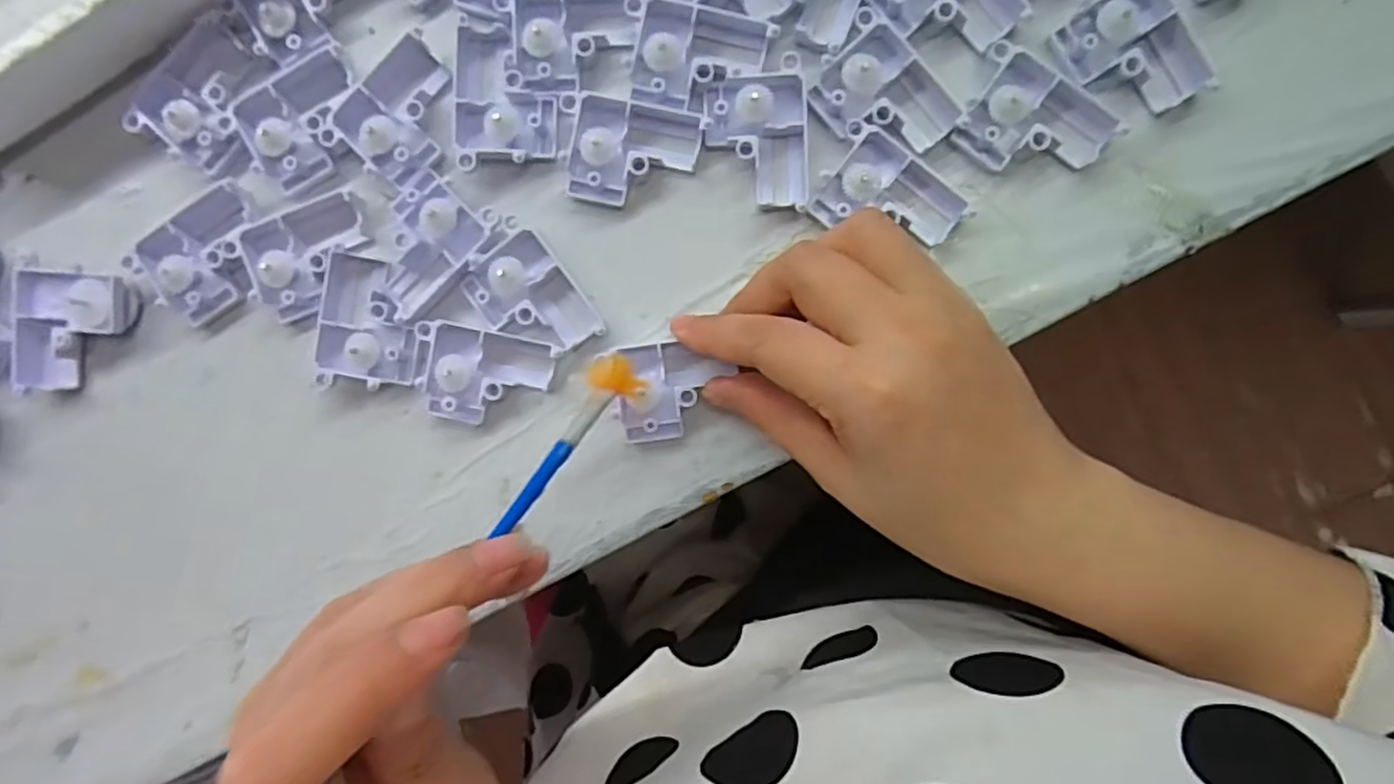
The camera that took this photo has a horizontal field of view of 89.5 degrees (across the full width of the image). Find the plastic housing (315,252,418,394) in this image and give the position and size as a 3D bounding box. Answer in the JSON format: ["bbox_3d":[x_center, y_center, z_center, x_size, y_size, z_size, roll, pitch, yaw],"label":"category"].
[{"bbox_3d":[-0.121,-0.025,0.260,0.035,0.014,0.047,10,93,2],"label":"plastic housing"}]

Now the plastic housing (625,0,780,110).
[{"bbox_3d":[0.000,-0.119,0.248,0.050,0.011,0.033,11,93,1],"label":"plastic housing"}]

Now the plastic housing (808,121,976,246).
[{"bbox_3d":[0.068,-0.067,0.249,0.050,0.014,0.036,32,93,0],"label":"plastic housing"}]

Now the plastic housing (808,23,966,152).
[{"bbox_3d":[0.068,-0.103,0.247,0.039,0.011,0.044,-39,91,3],"label":"plastic housing"}]

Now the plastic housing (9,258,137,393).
[{"bbox_3d":[-0.239,-0.022,0.267,0.045,0.009,0.049,11,93,1],"label":"plastic housing"}]

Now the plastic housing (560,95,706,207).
[{"bbox_3d":[-0.024,-0.087,0.252,0.049,0.011,0.037,5,93,2],"label":"plastic housing"}]

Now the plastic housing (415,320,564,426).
[{"bbox_3d":[-0.079,-0.005,0.260,0.051,0.014,0.034,12,93,1],"label":"plastic housing"}]

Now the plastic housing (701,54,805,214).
[{"bbox_3d":[0.021,-0.091,0.250,0.036,0.011,0.050,-1,93,2],"label":"plastic housing"}]

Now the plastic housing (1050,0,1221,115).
[{"bbox_3d":[0.151,-0.119,0.241,0.036,0.012,0.050,-34,91,3],"label":"plastic housing"}]

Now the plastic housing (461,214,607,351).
[{"bbox_3d":[-0.063,-0.033,0.258,0.034,0.013,0.049,-36,91,3],"label":"plastic housing"}]

